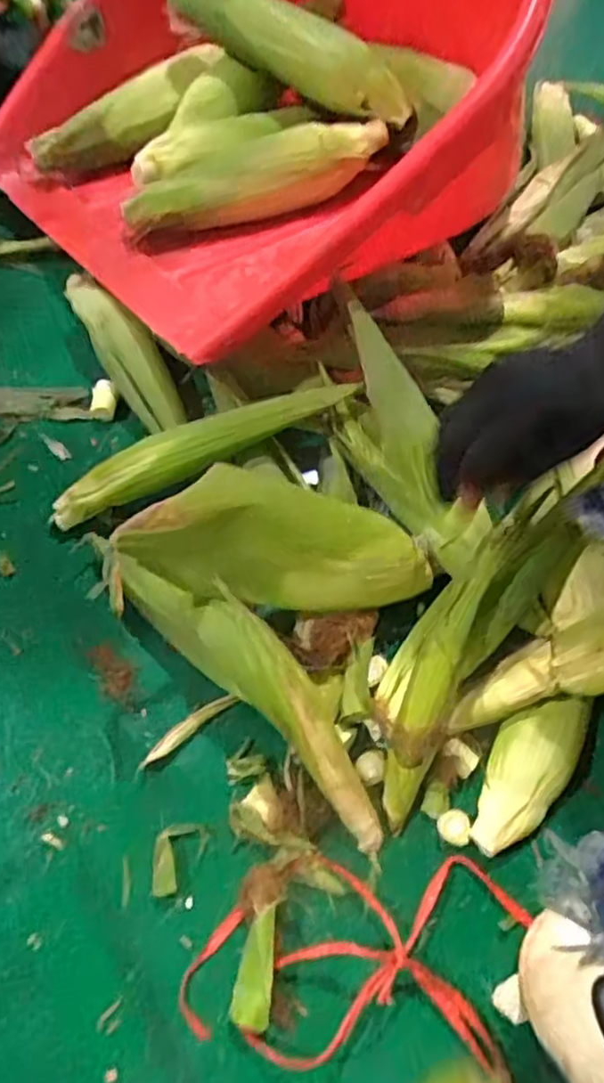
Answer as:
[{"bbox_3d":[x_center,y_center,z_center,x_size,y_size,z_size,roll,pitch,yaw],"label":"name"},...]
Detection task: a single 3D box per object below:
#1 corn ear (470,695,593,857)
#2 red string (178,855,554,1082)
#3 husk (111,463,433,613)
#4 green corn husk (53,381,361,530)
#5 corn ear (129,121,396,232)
[{"bbox_3d":[0.158,0.160,0.478,0.054,0.036,0.122,40,70,15],"label":"corn ear"},{"bbox_3d":[0.061,0.271,0.425,0.248,0.040,0.160,25,67,9],"label":"red string"},{"bbox_3d":[-0.013,0.003,0.467,0.218,0.097,0.036,10,25,-20],"label":"husk"},{"bbox_3d":[-0.084,-0.079,0.539,0.255,0.028,0.036,-22,67,4],"label":"green corn husk"},{"bbox_3d":[-0.035,-0.343,0.632,0.263,0.044,0.053,-25,68,-13],"label":"corn ear"}]

